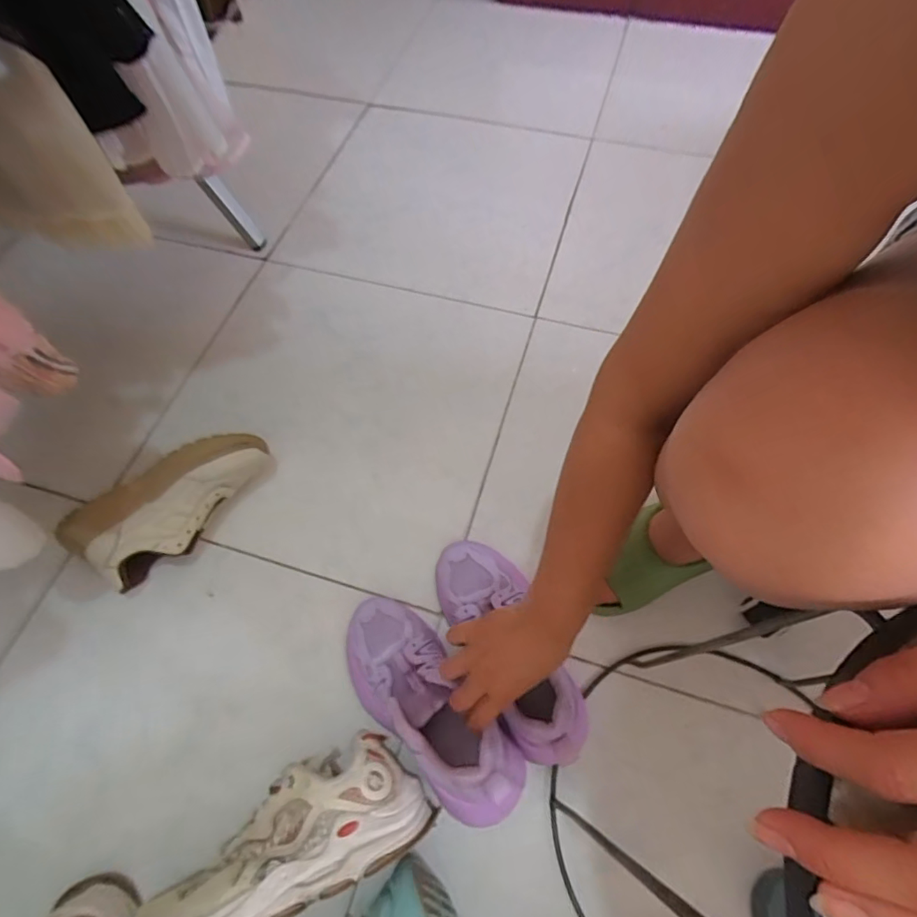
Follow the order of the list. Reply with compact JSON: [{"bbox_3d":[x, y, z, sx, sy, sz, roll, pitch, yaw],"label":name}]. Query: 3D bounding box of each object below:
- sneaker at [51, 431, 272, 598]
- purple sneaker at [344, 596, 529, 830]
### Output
[{"bbox_3d":[-0.350,0.066,0.642,0.248,0.102,0.095,-28,65,-12],"label":"sneaker"},{"bbox_3d":[-0.034,0.252,0.529,0.102,0.088,0.241,-37,52,-16],"label":"purple sneaker"}]

